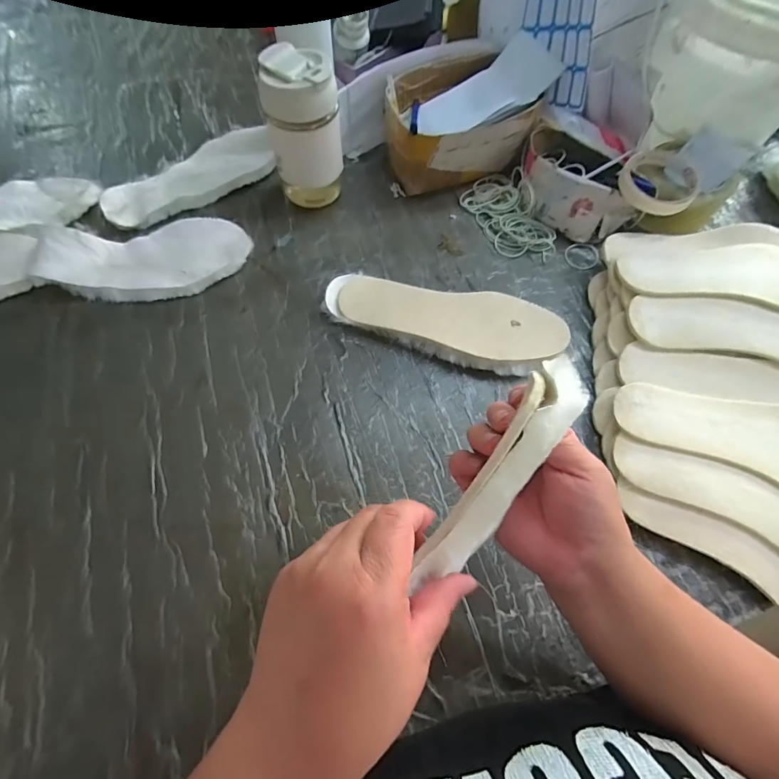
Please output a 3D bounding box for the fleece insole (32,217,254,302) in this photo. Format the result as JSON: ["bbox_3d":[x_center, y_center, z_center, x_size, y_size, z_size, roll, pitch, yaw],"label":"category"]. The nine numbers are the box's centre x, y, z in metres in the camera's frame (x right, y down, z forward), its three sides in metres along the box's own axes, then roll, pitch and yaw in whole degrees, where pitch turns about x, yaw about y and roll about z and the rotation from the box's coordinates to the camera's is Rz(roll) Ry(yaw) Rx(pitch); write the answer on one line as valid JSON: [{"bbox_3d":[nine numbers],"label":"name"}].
[{"bbox_3d":[-0.279,-0.154,0.496,0.220,0.040,0.100,-16,66,-9],"label":"fleece insole"}]

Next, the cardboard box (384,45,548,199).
[{"bbox_3d":[0.082,-0.352,0.571,0.175,0.096,0.142,-15,66,-8],"label":"cardboard box"}]

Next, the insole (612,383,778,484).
[{"bbox_3d":[0.349,0.046,0.409,0.255,0.018,0.086,22,66,7],"label":"insole"}]

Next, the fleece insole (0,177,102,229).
[{"bbox_3d":[-0.495,-0.225,0.526,0.258,0.017,0.093,-6,65,-4],"label":"fleece insole"}]

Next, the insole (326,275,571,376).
[{"bbox_3d":[0.061,-0.076,0.478,0.260,0.033,0.091,15,65,6],"label":"insole"}]

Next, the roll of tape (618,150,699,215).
[{"bbox_3d":[0.317,-0.245,0.502,0.085,0.025,0.085,34,69,14],"label":"roll of tape"}]

